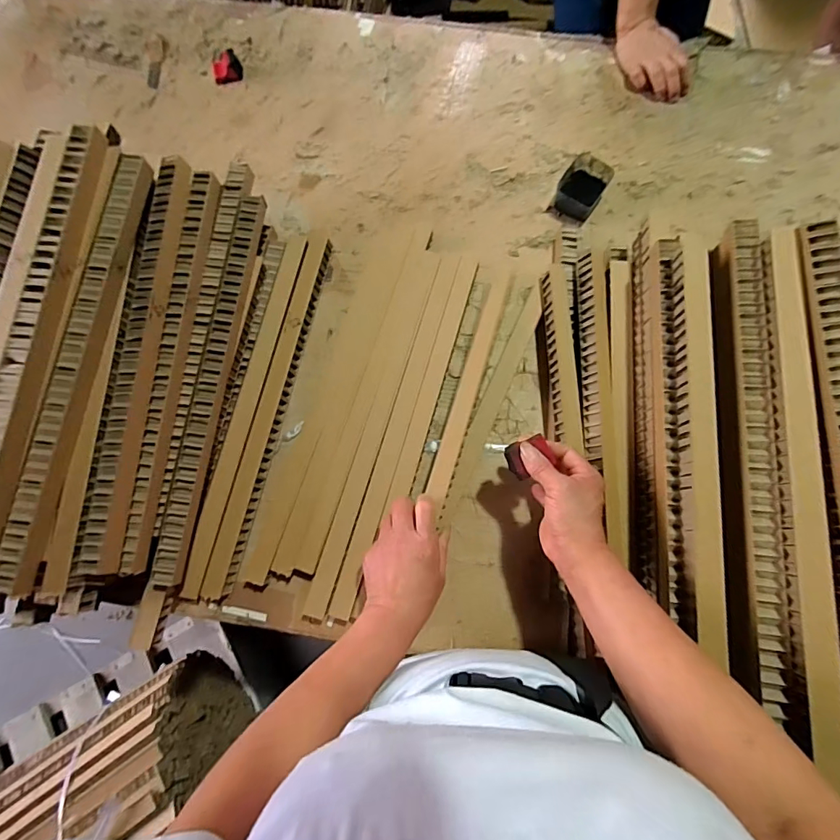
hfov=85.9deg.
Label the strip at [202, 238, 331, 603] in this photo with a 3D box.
[{"bbox_3d":[-0.196,-0.023,0.599,0.030,0.013,0.498,11,76,3],"label":"strip"}]

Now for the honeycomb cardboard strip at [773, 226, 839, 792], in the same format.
[{"bbox_3d":[0.350,0.048,0.400,0.034,0.025,0.472,5,76,2],"label":"honeycomb cardboard strip"}]

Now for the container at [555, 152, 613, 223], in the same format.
[{"bbox_3d":[0.244,-0.349,0.673,0.061,0.034,0.097,27,78,7],"label":"container"}]

